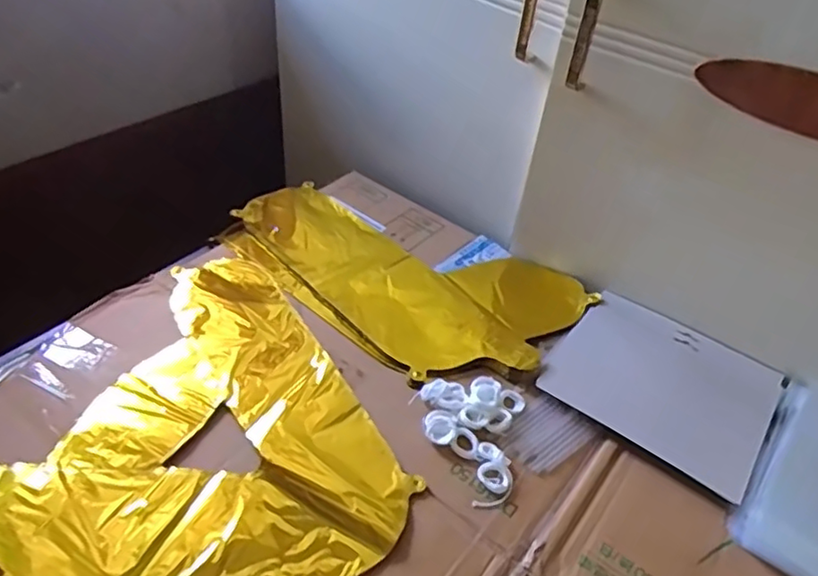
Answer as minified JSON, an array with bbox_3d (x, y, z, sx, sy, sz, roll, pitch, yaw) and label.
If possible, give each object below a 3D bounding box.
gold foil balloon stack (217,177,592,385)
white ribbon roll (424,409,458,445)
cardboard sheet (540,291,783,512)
[{"bbox_3d":[-0.017,-0.027,0.714,0.393,0.022,0.226,32,50,25],"label":"gold foil balloon stack"},{"bbox_3d":[0.028,0.121,0.550,0.027,0.011,0.033,-7,45,-13],"label":"white ribbon roll"},{"bbox_3d":[0.250,0.090,0.612,0.194,0.007,0.166,30,49,23],"label":"cardboard sheet"}]

